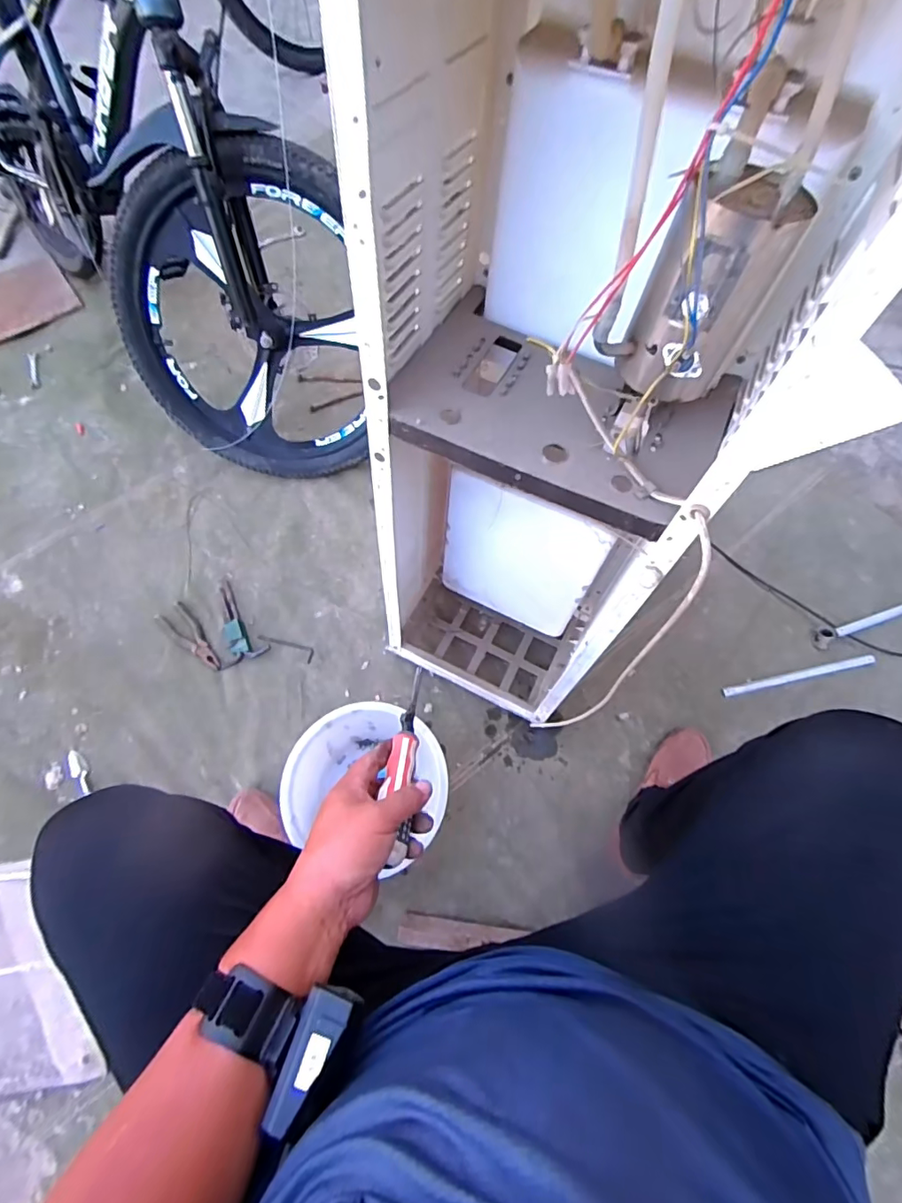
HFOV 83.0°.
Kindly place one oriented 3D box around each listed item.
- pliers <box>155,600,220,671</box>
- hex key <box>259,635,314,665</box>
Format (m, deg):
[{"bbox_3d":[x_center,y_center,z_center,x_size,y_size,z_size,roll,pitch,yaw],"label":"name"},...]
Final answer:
[{"bbox_3d":[-0.491,0.071,0.967,0.053,0.008,0.170,-42,74,-14],"label":"pliers"},{"bbox_3d":[-0.311,0.083,0.966,0.114,0.008,0.027,22,70,9],"label":"hex key"}]

